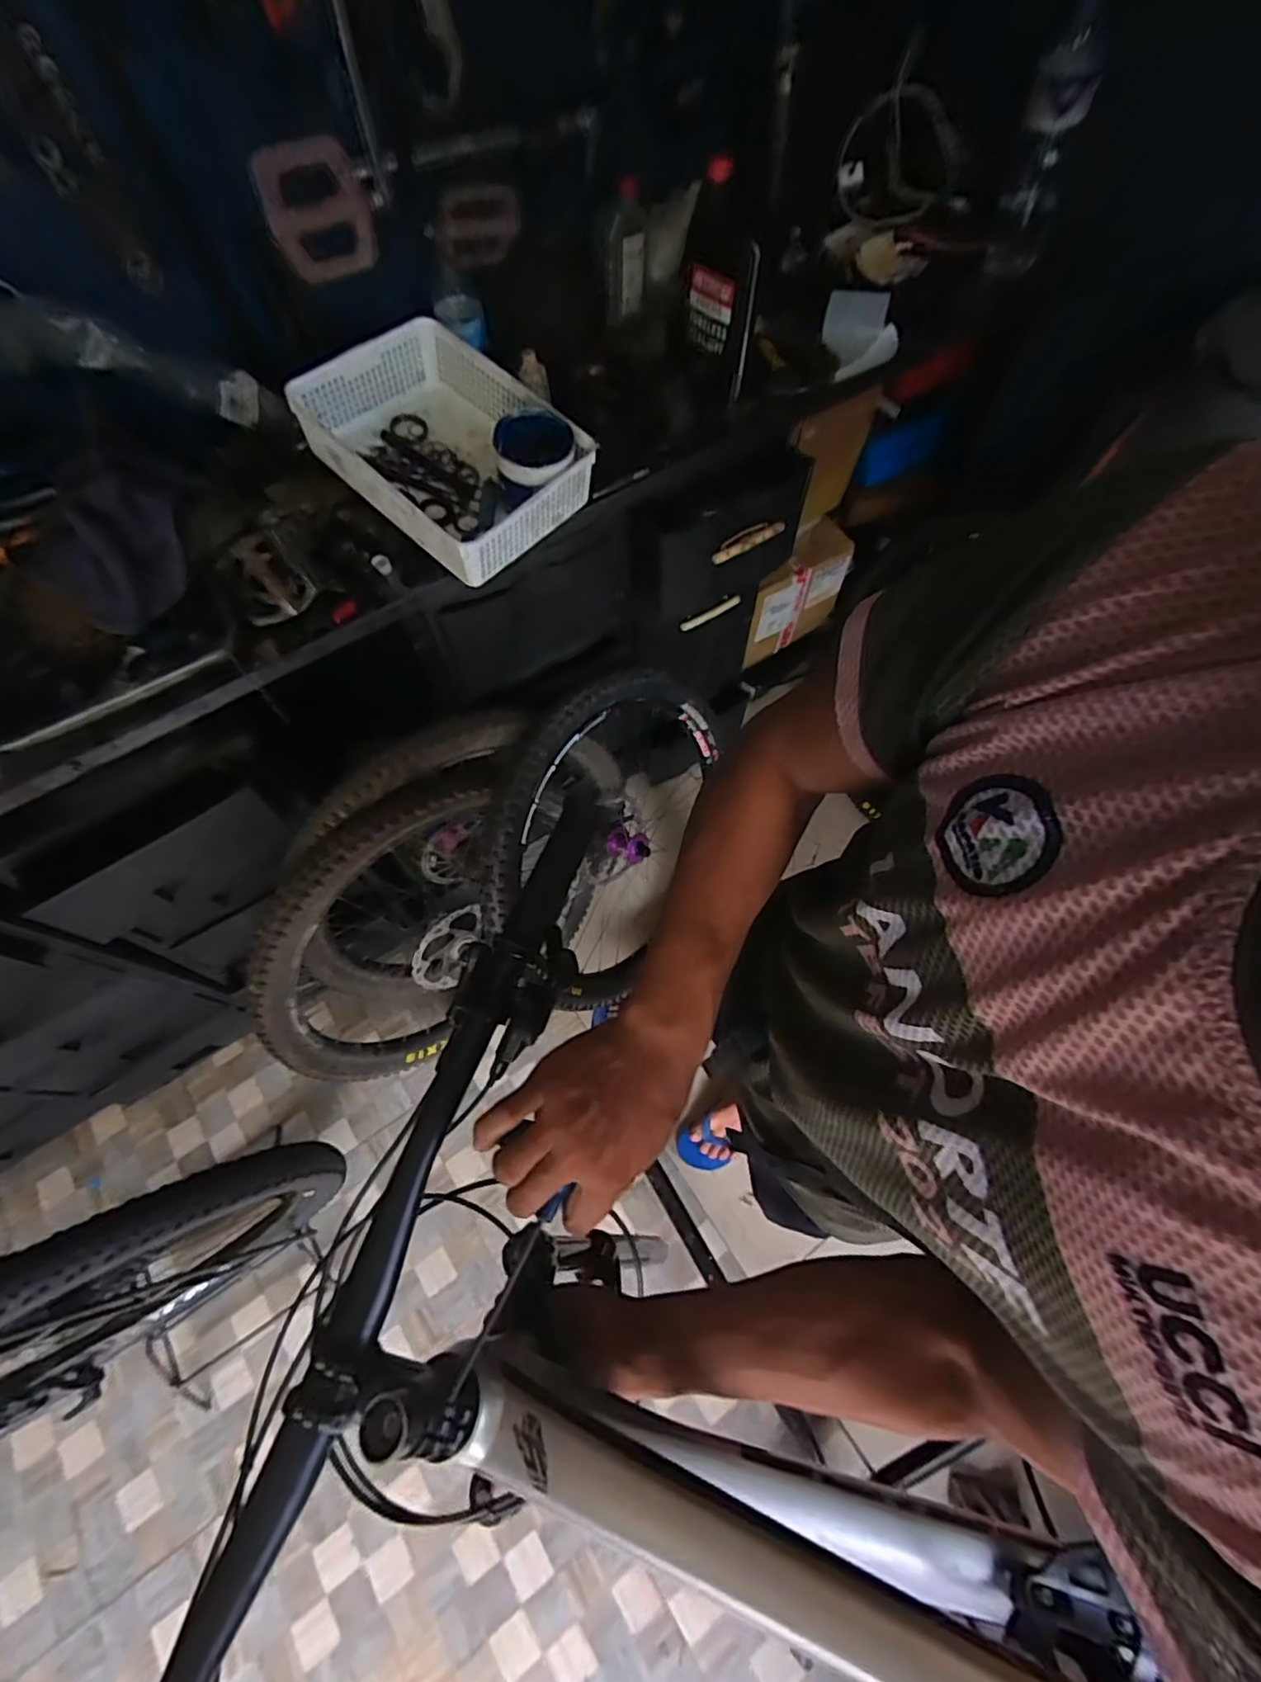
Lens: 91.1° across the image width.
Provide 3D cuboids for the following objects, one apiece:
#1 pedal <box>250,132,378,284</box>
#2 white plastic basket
[{"bbox_3d":[-0.315,-0.638,0.628,0.102,0.107,0.032,-28,68,-11],"label":"pedal"},{"bbox_3d":[-0.240,-0.529,0.833,0.329,0.118,0.250,39,72,17],"label":"white plastic basket"}]

